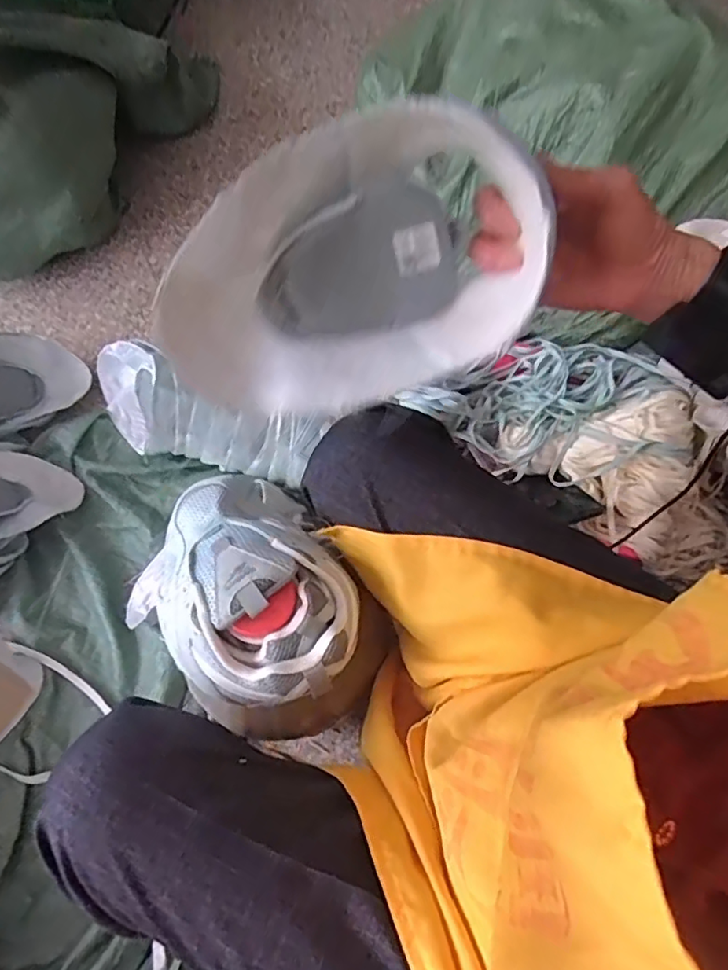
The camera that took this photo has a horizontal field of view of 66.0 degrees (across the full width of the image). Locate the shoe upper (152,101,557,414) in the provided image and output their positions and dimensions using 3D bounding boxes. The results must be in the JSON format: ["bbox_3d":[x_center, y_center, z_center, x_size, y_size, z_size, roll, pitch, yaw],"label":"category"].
[{"bbox_3d":[-0.014,-0.119,0.341,0.234,0.151,0.085,-26,27,-1],"label":"shoe upper"}]

